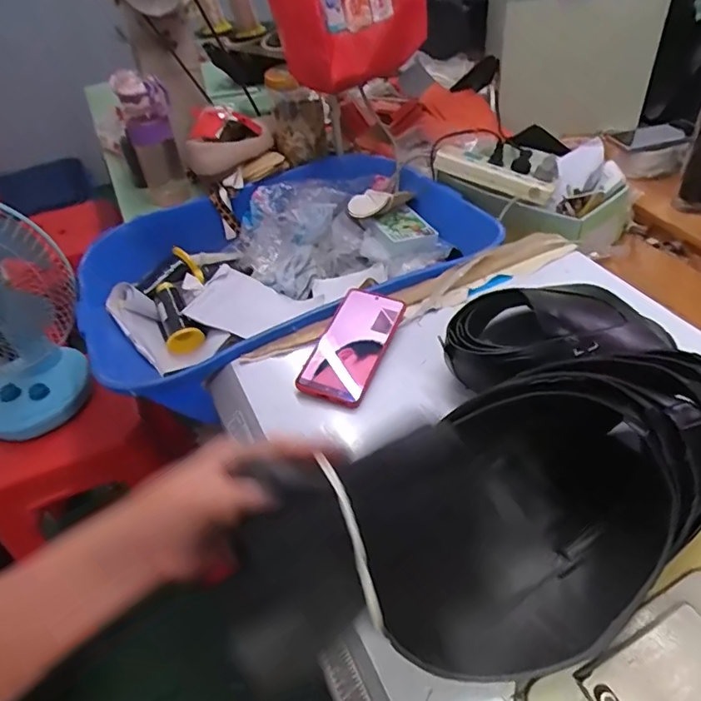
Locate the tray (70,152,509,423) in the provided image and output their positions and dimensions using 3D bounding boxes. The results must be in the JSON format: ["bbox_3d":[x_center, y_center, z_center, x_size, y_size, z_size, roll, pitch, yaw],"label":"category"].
[{"bbox_3d":[-0.108,-0.132,0.884,0.622,0.144,0.462,-24,47,-17],"label":"tray"}]

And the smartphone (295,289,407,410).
[{"bbox_3d":[0.005,-0.009,0.643,0.081,0.014,0.173,20,58,11],"label":"smartphone"}]

